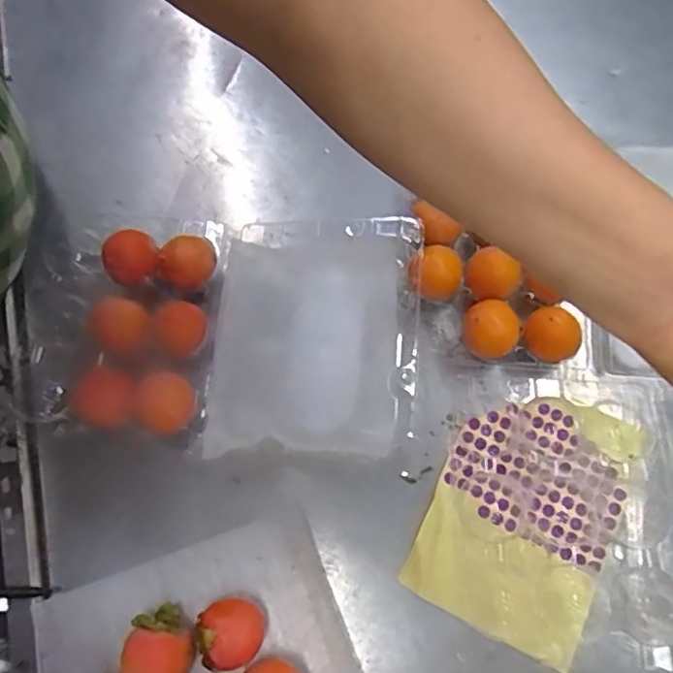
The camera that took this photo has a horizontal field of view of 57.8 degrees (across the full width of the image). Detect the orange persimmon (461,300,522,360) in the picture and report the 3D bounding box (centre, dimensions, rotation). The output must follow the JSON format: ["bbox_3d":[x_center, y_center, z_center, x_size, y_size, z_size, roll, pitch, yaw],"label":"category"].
[{"bbox_3d":[0.120,-0.002,0.481,0.041,0.048,0.042,-1,73,3],"label":"orange persimmon"}]

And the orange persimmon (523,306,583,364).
[{"bbox_3d":[0.166,0.001,0.474,0.042,0.036,0.032,38,78,13],"label":"orange persimmon"}]

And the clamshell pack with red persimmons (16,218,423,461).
[{"bbox_3d":[-0.094,-0.007,0.495,0.308,0.063,0.191,3,73,4],"label":"clamshell pack with red persimmons"}]

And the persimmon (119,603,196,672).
[{"bbox_3d":[-0.122,0.217,0.422,0.046,0.042,0.051,-27,73,-5],"label":"persimmon"}]

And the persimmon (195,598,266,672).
[{"bbox_3d":[-0.073,0.209,0.427,0.042,0.043,0.045,-1,73,3],"label":"persimmon"}]

